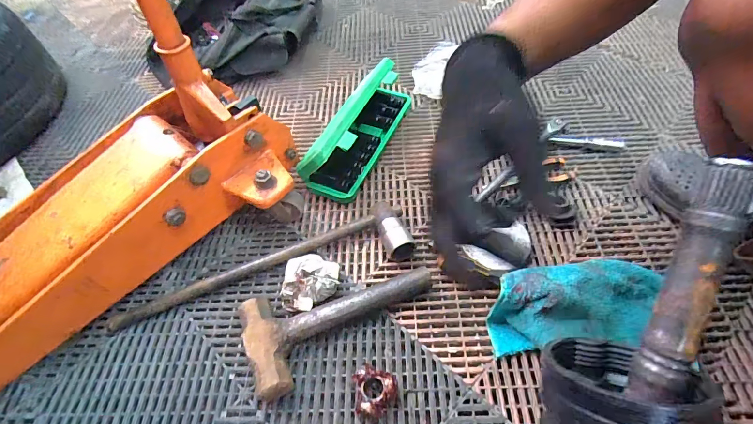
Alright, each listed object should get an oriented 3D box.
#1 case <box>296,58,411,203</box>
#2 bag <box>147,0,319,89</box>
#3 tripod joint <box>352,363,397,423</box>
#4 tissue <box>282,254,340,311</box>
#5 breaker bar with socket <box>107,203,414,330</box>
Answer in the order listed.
[{"bbox_3d":[-0.027,-0.158,0.677,0.090,0.108,0.287,20,58,17],"label":"case"},{"bbox_3d":[-0.329,-0.484,0.908,0.342,0.151,0.400,1,54,5],"label":"bag"},{"bbox_3d":[-0.005,0.222,0.451,0.053,0.035,0.054,-2,54,3],"label":"tripod joint"},{"bbox_3d":[-0.096,0.093,0.529,0.078,0.070,0.092,-7,54,-1],"label":"tissue"},{"bbox_3d":[-0.173,0.082,0.563,0.458,0.047,0.096,-15,54,-7],"label":"breaker bar with socket"}]

